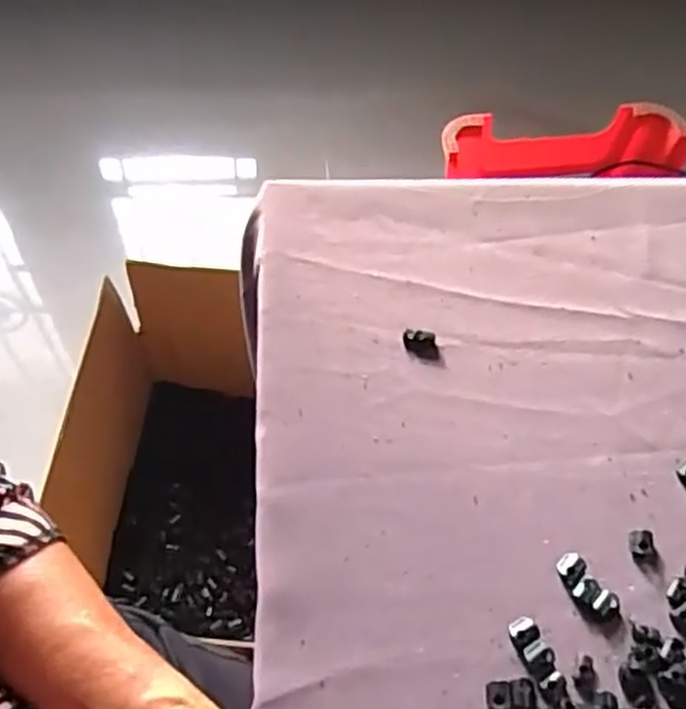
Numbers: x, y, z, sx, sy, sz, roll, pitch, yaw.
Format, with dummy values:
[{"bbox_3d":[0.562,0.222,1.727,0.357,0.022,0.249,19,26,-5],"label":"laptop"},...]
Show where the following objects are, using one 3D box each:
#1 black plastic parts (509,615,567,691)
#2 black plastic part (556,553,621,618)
[{"bbox_3d":[0.100,0.154,0.391,0.014,0.005,0.036,-22,64,-14],"label":"black plastic parts"},{"bbox_3d":[0.132,0.125,0.408,0.016,0.007,0.038,-36,68,-21],"label":"black plastic part"}]

